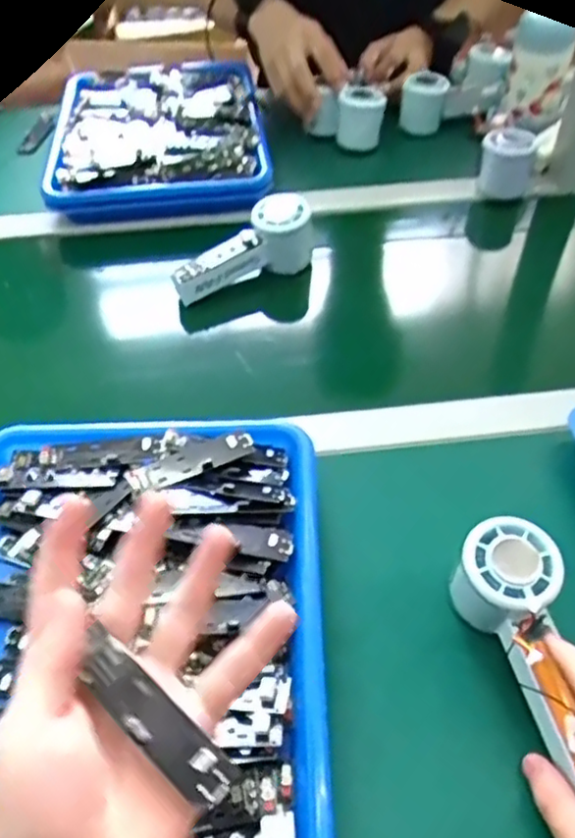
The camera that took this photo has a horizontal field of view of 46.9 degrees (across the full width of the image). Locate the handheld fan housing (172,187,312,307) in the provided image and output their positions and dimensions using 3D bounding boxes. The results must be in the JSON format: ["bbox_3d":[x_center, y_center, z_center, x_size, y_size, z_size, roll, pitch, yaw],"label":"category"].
[{"bbox_3d":[-0.043,-0.161,0.659,0.147,0.063,0.044,-31,53,-7],"label":"handheld fan housing"}]

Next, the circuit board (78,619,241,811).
[{"bbox_3d":[-0.054,0.120,0.268,0.080,0.005,0.022,39,36,19],"label":"circuit board"}]

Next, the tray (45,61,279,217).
[{"bbox_3d":[-0.158,-0.354,0.810,0.250,0.040,0.344,-5,48,-3],"label":"tray"}]

